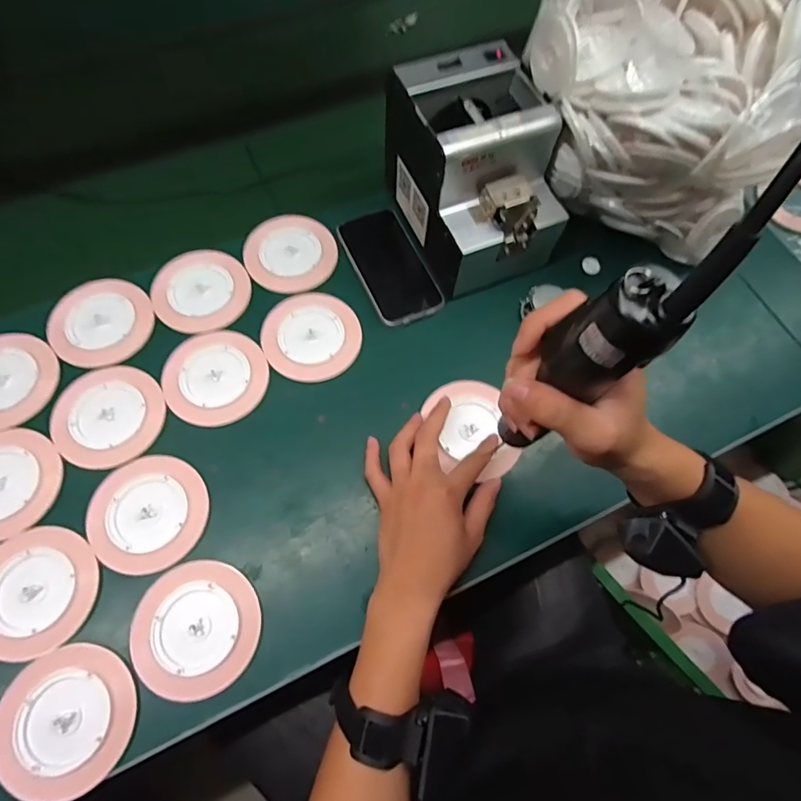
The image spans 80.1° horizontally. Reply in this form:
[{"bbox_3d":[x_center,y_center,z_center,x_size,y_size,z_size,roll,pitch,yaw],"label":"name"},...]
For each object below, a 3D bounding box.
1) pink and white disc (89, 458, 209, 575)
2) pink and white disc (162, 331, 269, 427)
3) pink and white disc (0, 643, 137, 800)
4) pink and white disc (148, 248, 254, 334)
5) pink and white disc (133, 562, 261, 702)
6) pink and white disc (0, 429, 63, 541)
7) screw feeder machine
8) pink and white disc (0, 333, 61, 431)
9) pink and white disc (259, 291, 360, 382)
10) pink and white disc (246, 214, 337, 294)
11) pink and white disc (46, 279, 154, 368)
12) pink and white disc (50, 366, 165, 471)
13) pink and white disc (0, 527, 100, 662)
[{"bbox_3d":[-0.225,0.100,0.424,0.102,0.008,0.096,1,66,-2],"label":"pink and white disc"},{"bbox_3d":[-0.185,-0.026,0.475,0.100,0.004,0.097,1,66,-2],"label":"pink and white disc"},{"bbox_3d":[-0.257,0.245,0.365,0.098,0.009,0.099,1,66,-2],"label":"pink and white disc"},{"bbox_3d":[-0.214,-0.120,0.514,0.098,0.006,0.103,1,66,-2],"label":"pink and white disc"},{"bbox_3d":[-0.168,0.186,0.392,0.098,0.005,0.099,1,66,-2],"label":"pink and white disc"},{"bbox_3d":[-0.361,0.074,0.425,0.098,0.006,0.097,1,66,-2],"label":"pink and white disc"},{"bbox_3d":[0.081,-0.229,0.494,0.131,0.151,0.171,-21,68,-12],"label":"screw feeder machine"},{"bbox_3d":[-0.390,-0.020,0.463,0.104,0.007,0.099,1,66,-2],"label":"pink and white disc"},{"bbox_3d":[-0.092,-0.069,0.497,0.098,0.004,0.099,1,66,-2],"label":"pink and white disc"},{"bbox_3d":[-0.123,-0.165,0.531,0.098,0.014,0.091,1,66,-2],"label":"pink and white disc"},{"bbox_3d":[-0.312,-0.084,0.494,0.104,0.007,0.098,1,66,-2],"label":"pink and white disc"},{"bbox_3d":[-0.278,0.014,0.455,0.097,0.005,0.101,1,66,-2],"label":"pink and white disc"},{"bbox_3d":[-0.309,0.155,0.395,0.103,0.005,0.094,1,66,-2],"label":"pink and white disc"}]

